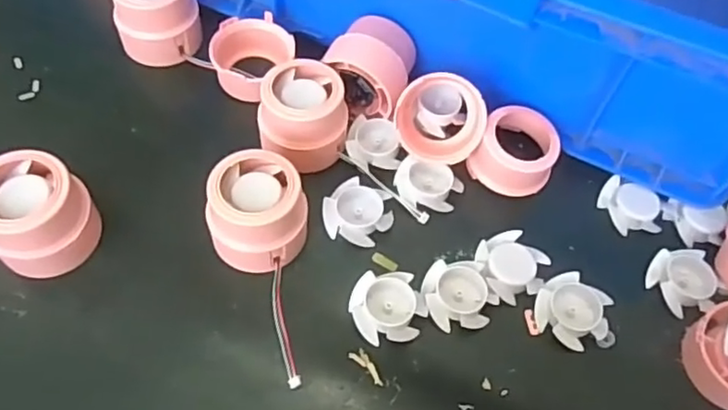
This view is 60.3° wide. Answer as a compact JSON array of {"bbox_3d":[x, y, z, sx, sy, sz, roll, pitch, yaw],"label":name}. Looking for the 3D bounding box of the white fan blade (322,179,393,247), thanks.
[{"bbox_3d":[-0.003,0.005,0.367,0.037,0.009,0.037,2,59,-4],"label":"white fan blade"}]

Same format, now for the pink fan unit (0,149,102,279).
[{"bbox_3d":[-0.170,0.008,0.329,0.051,0.053,0.051,2,59,-4],"label":"pink fan unit"}]

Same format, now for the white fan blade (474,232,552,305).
[{"bbox_3d":[0.084,0.035,0.356,0.037,0.010,0.038,-17,62,-15],"label":"white fan blade"}]

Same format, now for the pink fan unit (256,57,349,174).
[{"bbox_3d":[-0.037,-0.054,0.377,0.050,0.038,0.057,-3,59,-7],"label":"pink fan unit"}]

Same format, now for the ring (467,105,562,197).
[{"bbox_3d":[0.094,-0.032,0.384,0.046,0.028,0.045,2,59,-4],"label":"ring"}]

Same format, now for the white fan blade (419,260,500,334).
[{"bbox_3d":[0.051,0.049,0.345,0.038,0.011,0.038,-13,61,-13],"label":"white fan blade"}]

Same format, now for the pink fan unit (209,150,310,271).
[{"bbox_3d":[-0.058,0.004,0.341,0.051,0.045,0.052,-12,61,-12],"label":"pink fan unit"}]

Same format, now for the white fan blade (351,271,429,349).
[{"bbox_3d":[0.013,0.055,0.338,0.038,0.008,0.036,-7,60,-9],"label":"white fan blade"}]

